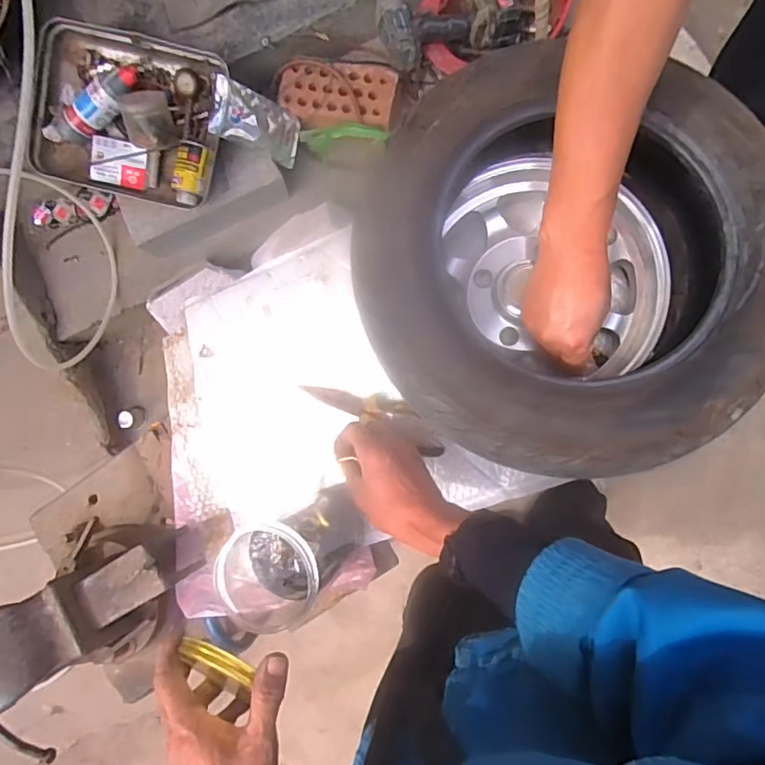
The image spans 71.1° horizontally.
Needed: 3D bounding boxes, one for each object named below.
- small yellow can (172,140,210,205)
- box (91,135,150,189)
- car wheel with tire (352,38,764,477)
[{"bbox_3d":[-0.360,-0.393,1.019,0.057,0.060,0.109,12,89,7],"label":"small yellow can"},{"bbox_3d":[-0.512,-0.426,1.042,0.107,0.017,0.084,11,111,-6],"label":"box"},{"bbox_3d":[0.183,-0.104,0.519,0.350,0.150,0.363,0,88,7],"label":"car wheel with tire"}]

